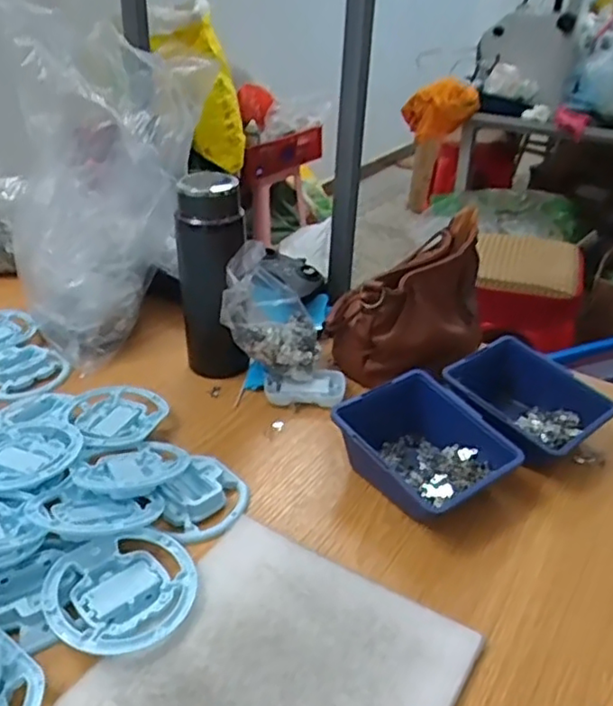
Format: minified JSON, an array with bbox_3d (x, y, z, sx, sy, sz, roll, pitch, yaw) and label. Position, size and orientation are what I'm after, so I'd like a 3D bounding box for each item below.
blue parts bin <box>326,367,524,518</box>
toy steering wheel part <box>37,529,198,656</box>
[{"bbox_3d":[0.103,0.091,0.585,0.126,0.066,0.146,-19,39,-30],"label":"blue parts bin"},{"bbox_3d":[-0.136,0.175,0.460,0.107,0.020,0.096,-13,37,-23],"label":"toy steering wheel part"}]

